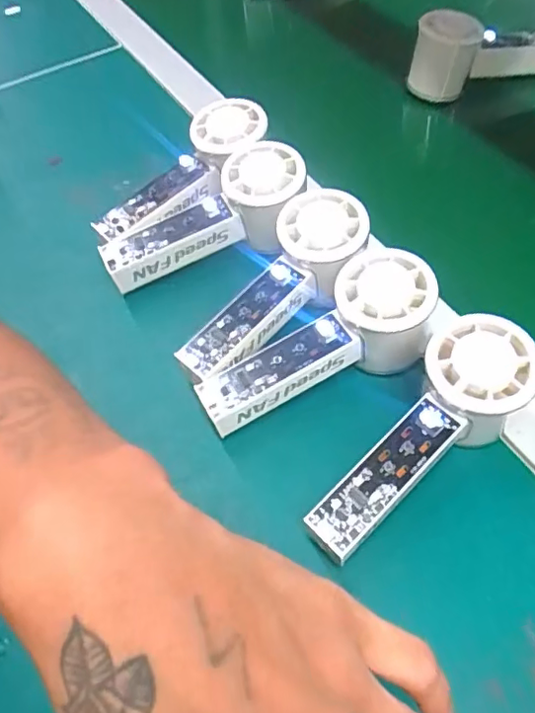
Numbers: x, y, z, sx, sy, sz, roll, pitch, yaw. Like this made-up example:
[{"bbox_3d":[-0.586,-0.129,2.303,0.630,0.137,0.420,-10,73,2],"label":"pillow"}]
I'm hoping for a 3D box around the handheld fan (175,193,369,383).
[{"bbox_3d":[0.008,-0.039,0.358,0.055,0.046,0.151,36,78,25],"label":"handheld fan"}]

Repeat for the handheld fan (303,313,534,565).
[{"bbox_3d":[0.083,0.046,0.307,0.150,0.051,0.051,-43,63,-10],"label":"handheld fan"}]

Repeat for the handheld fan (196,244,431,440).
[{"bbox_3d":[0.033,-0.002,0.332,0.147,0.043,0.058,-31,57,0],"label":"handheld fan"}]

